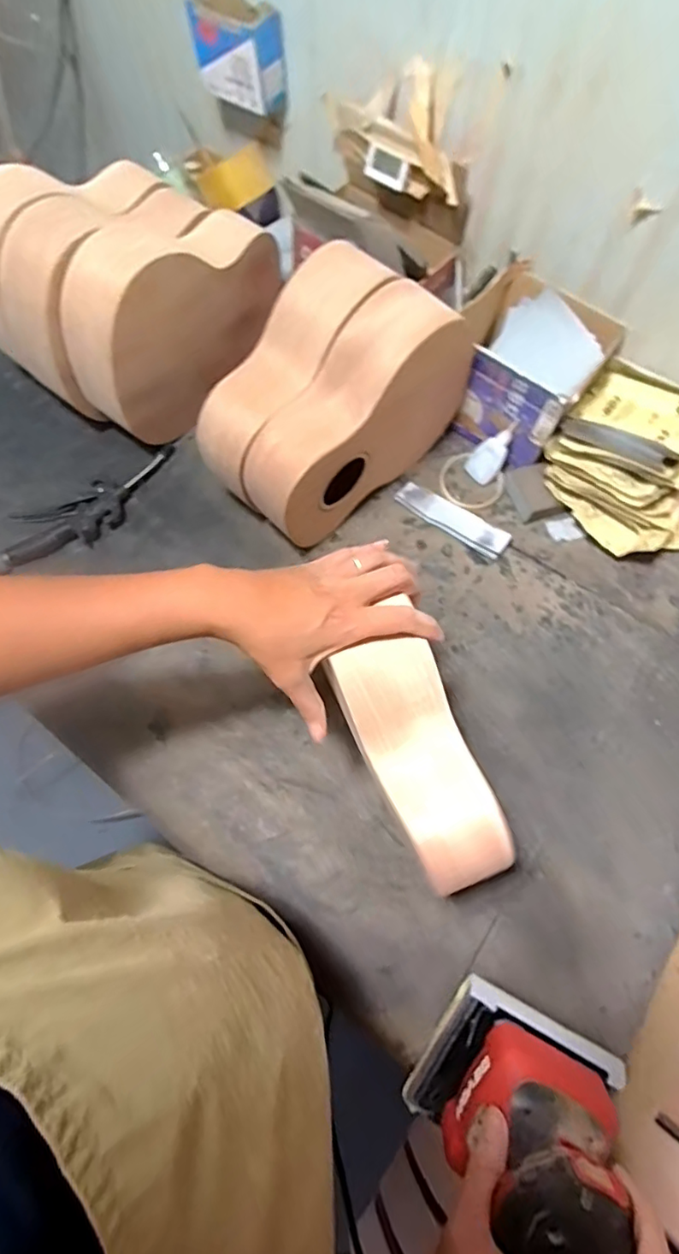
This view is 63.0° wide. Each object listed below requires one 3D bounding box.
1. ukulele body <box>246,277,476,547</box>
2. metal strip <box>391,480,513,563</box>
[{"bbox_3d":[0.017,-0.235,0.645,0.299,0.234,0.081,-42,76,-13],"label":"ukulele body"},{"bbox_3d":[0.150,-0.144,0.736,0.157,0.014,0.038,35,74,11],"label":"metal strip"}]

